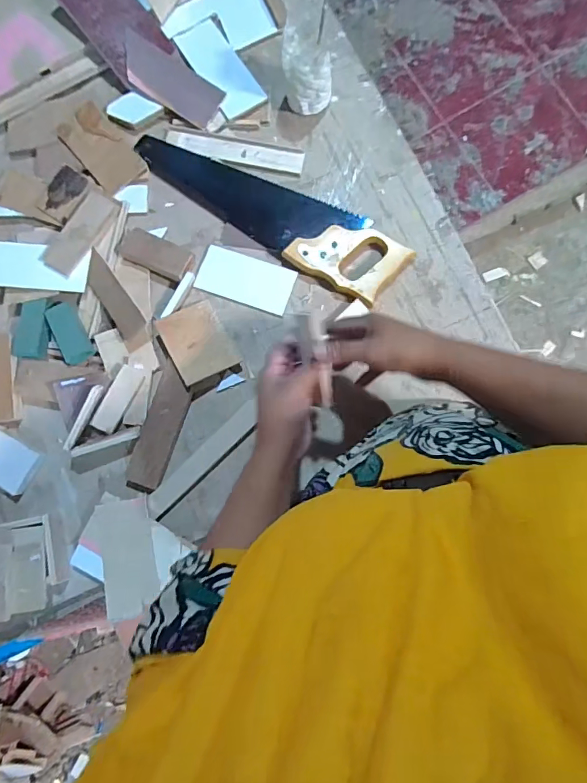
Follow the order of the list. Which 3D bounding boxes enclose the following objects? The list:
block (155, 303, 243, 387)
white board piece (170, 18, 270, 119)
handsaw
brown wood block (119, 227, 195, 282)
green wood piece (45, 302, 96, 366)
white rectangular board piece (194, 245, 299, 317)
[{"bbox_3d":[-0.128,-0.066,0.580,0.080,0.009,0.097,-28,87,-16],"label":"block"},{"bbox_3d":[-0.108,-0.473,0.637,0.065,0.008,0.164,-33,82,0],"label":"white board piece"},{"bbox_3d":[-0.035,-0.256,0.598,0.402,0.021,0.098,33,86,7],"label":"handsaw"},{"bbox_3d":[-0.189,-0.189,0.598,0.105,0.014,0.044,25,85,7],"label":"brown wood block"},{"bbox_3d":[-0.306,-0.080,0.590,0.037,0.012,0.088,-29,82,0],"label":"green wood piece"},{"bbox_3d":[-0.066,-0.153,0.599,0.131,0.009,0.066,20,85,6],"label":"white rectangular board piece"}]

